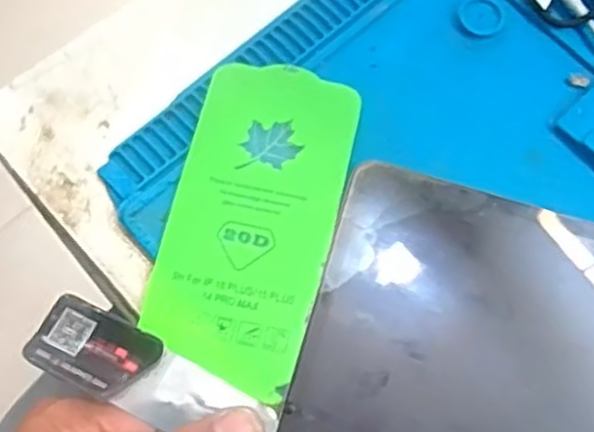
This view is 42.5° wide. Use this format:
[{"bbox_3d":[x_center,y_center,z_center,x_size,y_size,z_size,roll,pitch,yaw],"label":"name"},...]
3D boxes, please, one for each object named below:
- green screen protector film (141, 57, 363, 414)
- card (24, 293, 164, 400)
[{"bbox_3d":[-0.019,0.000,0.352,0.074,0.009,0.153,14,71,3],"label":"green screen protector film"},{"bbox_3d":[-0.088,0.057,0.327,0.055,0.006,0.033,23,68,19],"label":"card"}]

